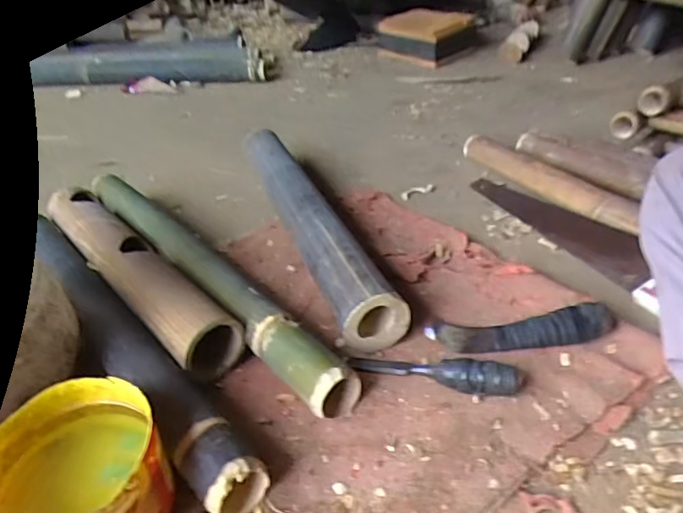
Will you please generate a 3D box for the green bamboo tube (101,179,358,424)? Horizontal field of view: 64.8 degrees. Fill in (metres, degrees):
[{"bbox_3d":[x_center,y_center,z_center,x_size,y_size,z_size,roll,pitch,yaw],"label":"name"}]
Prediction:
[{"bbox_3d":[-0.207,0.020,0.768,0.061,0.067,0.643,-28,42,-31],"label":"green bamboo tube"}]

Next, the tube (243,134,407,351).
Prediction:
[{"bbox_3d":[-0.064,-0.076,0.875,0.087,0.087,0.621,-14,37,-16],"label":"tube"}]

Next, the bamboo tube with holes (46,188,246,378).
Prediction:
[{"bbox_3d":[-0.301,0.012,0.762,0.079,0.065,0.505,-28,42,-31],"label":"bamboo tube with holes"}]

